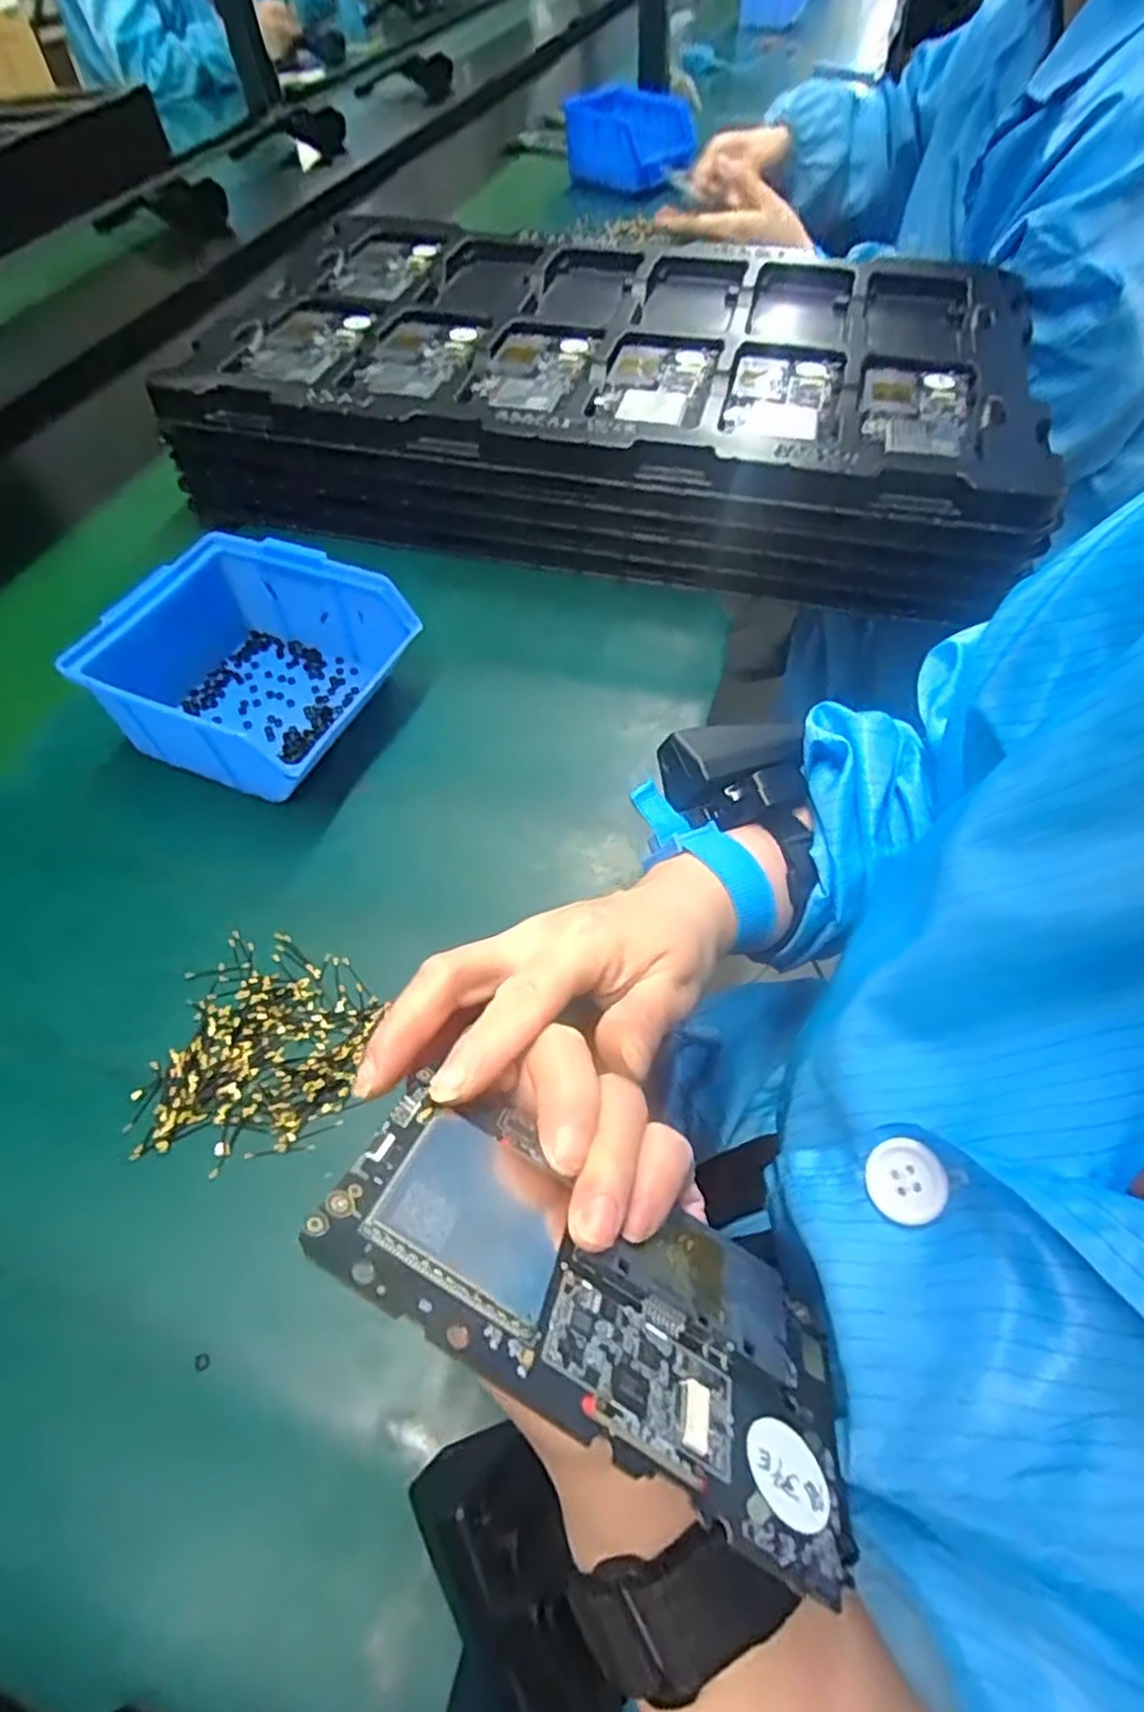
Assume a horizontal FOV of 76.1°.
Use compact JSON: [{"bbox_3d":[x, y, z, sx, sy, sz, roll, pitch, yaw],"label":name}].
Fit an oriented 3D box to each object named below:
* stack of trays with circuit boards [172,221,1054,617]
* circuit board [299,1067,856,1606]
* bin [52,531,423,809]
[{"bbox_3d":[0.033,-0.347,0.549,0.537,0.095,0.324,10,56,9],"label":"stack of trays with circuit boards"},{"bbox_3d":[0.007,0.098,0.172,0.126,0.005,0.067,32,23,2],"label":"circuit board"},{"bbox_3d":[-0.168,-0.100,0.397,0.128,0.072,0.125,20,58,16],"label":"bin"}]

